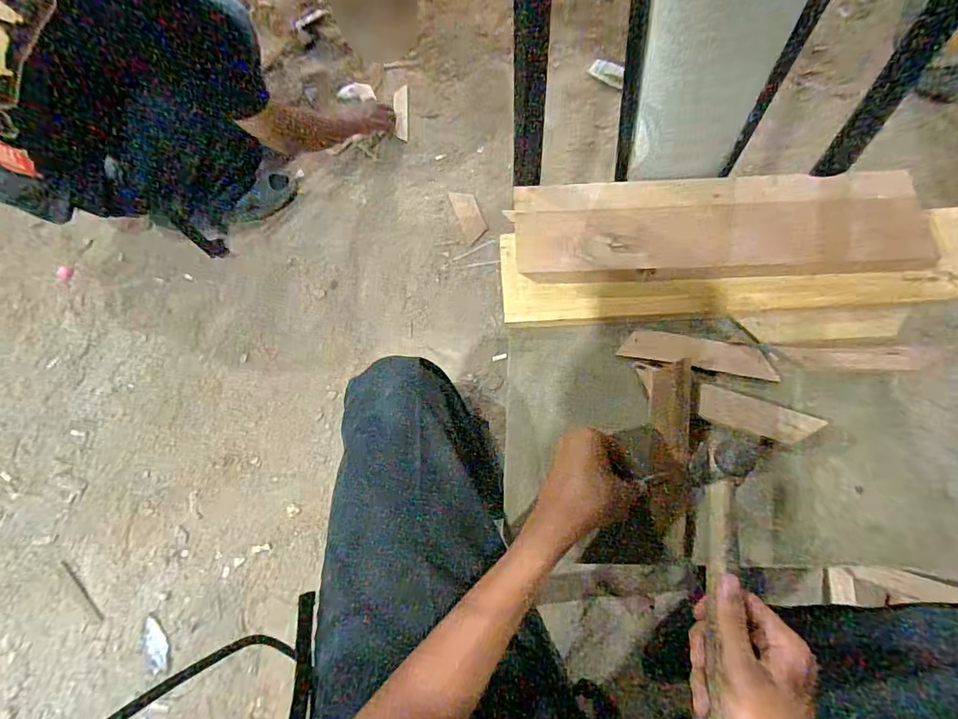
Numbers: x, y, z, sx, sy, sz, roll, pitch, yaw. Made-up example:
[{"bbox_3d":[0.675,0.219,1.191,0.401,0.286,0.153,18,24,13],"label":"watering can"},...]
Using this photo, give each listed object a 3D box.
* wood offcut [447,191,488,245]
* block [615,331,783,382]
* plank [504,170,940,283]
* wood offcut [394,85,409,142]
[{"bbox_3d":[-0.023,-0.329,1.093,0.056,0.005,0.147,-19,72,-4],"label":"wood offcut"},{"bbox_3d":[0.228,-0.007,0.501,0.154,0.013,0.032,9,72,5],"label":"block"},{"bbox_3d":[0.258,-0.143,0.520,0.431,0.023,0.116,-2,71,2],"label":"plank"},{"bbox_3d":[-0.192,-0.611,1.189,0.036,0.016,0.155,-2,71,2],"label":"wood offcut"}]

